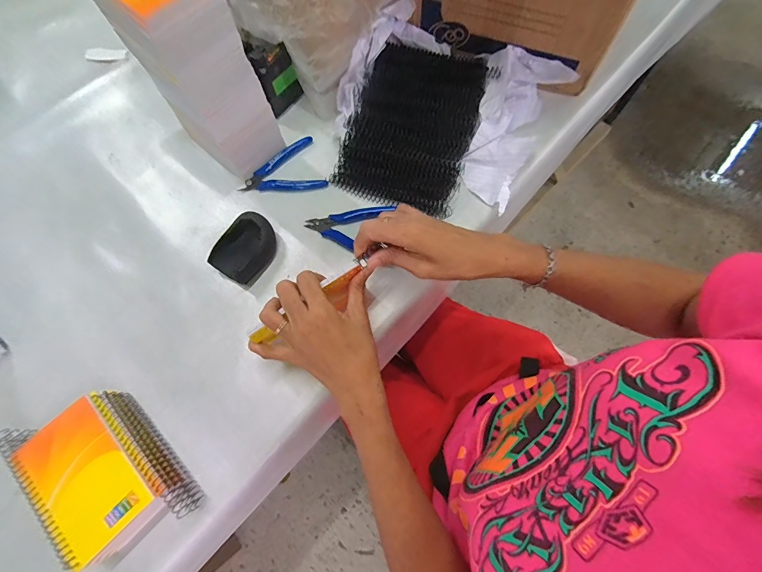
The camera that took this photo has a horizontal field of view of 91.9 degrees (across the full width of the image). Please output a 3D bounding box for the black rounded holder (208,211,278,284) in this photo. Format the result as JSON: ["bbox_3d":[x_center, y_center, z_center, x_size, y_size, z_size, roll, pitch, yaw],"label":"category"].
[{"bbox_3d":[-0.170,-0.049,0.469,0.054,0.034,0.084,35,74,12],"label":"black rounded holder"}]

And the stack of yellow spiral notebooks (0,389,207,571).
[{"bbox_3d":[-0.278,0.185,0.371,0.097,0.056,0.174,-43,75,-14],"label":"stack of yellow spiral notebooks"}]

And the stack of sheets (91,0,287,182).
[{"bbox_3d":[-0.217,-0.251,0.440,0.132,0.232,0.086,38,74,13],"label":"stack of sheets"}]

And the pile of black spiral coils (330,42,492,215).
[{"bbox_3d":[0.048,-0.237,0.524,0.165,0.053,0.261,17,71,6],"label":"pile of black spiral coils"}]

